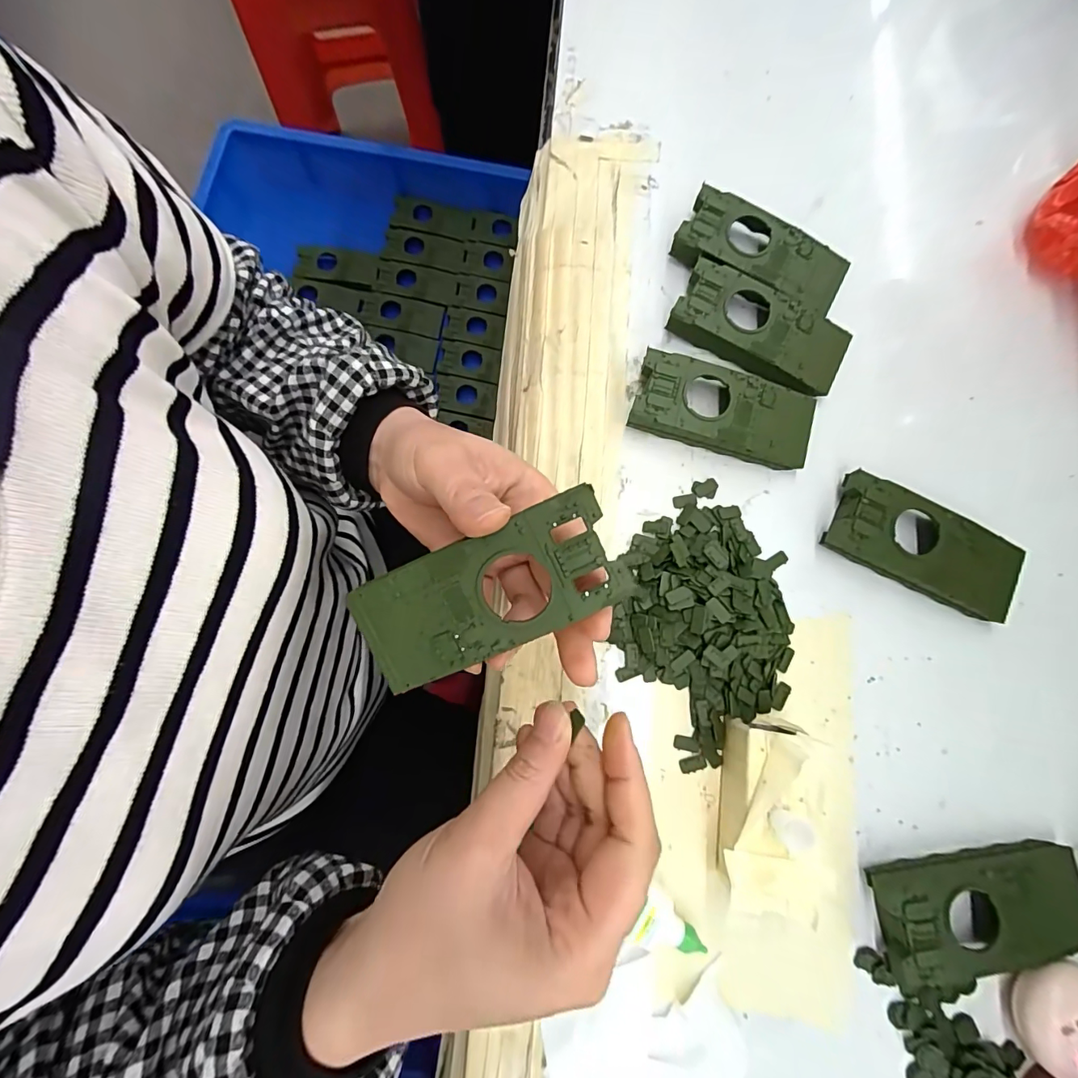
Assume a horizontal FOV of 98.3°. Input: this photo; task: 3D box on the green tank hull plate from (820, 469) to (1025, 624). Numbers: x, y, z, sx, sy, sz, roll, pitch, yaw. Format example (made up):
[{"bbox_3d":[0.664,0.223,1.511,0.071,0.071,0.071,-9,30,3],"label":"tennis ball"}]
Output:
[{"bbox_3d":[0.216,0.004,0.264,0.101,0.021,0.045,26,80,4],"label":"green tank hull plate"}]

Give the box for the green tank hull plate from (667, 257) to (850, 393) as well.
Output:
[{"bbox_3d":[0.134,-0.127,0.285,0.102,0.017,0.051,29,81,4],"label":"green tank hull plate"}]

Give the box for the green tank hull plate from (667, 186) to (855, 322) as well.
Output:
[{"bbox_3d":[0.139,-0.178,0.294,0.103,0.020,0.048,28,80,4],"label":"green tank hull plate"}]

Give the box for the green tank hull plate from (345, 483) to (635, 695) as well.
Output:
[{"bbox_3d":[-0.021,0.022,0.177,0.103,0.004,0.045,-24,96,7],"label":"green tank hull plate"}]

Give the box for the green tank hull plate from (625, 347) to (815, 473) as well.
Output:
[{"bbox_3d":[0.108,-0.076,0.277,0.102,0.020,0.045,15,80,2],"label":"green tank hull plate"}]

